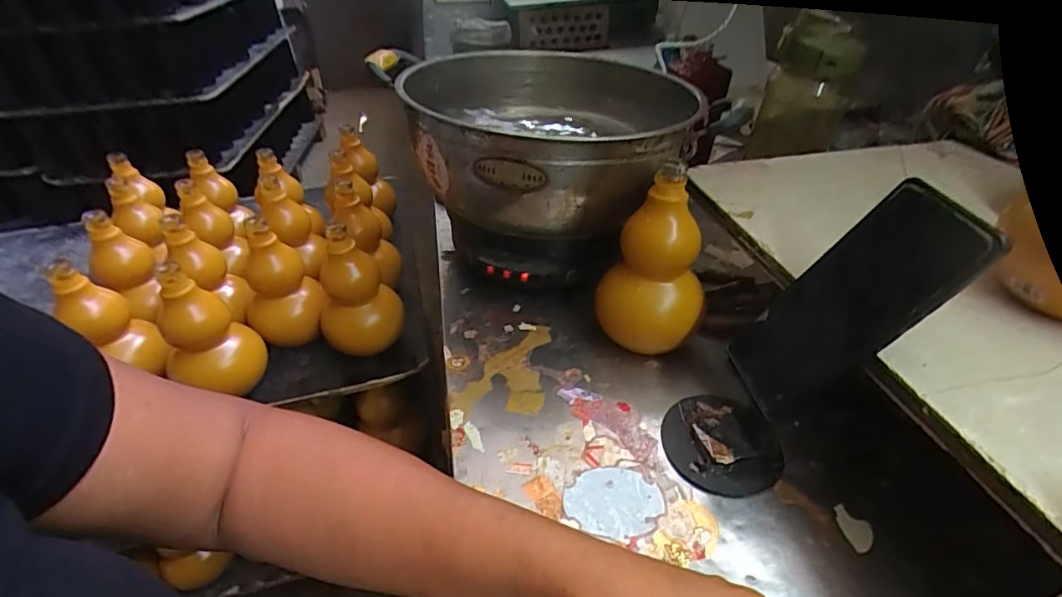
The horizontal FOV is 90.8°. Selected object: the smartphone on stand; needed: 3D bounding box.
[{"bbox_3d":[0.194,0.039,0.368,0.068,0.250,0.086,14,35,-25],"label":"smartphone on stand"}]

